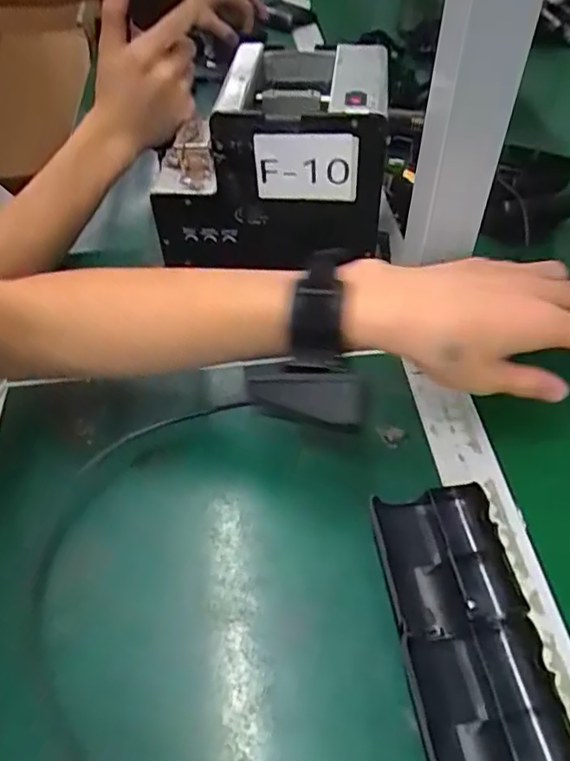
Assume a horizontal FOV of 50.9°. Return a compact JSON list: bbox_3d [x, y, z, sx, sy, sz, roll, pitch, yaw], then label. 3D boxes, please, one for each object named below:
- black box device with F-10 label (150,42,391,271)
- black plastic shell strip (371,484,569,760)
[{"bbox_3d":[-0.017,-0.190,0.490,0.175,0.121,0.146,-2,48,0],"label":"black box device with F-10 label"},{"bbox_3d":[0.099,0.164,0.290,0.064,0.033,0.234,-7,48,-4],"label":"black plastic shell strip"}]

